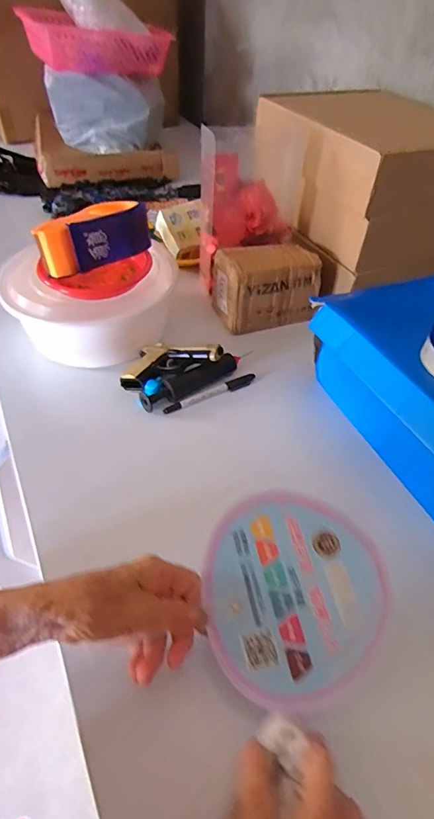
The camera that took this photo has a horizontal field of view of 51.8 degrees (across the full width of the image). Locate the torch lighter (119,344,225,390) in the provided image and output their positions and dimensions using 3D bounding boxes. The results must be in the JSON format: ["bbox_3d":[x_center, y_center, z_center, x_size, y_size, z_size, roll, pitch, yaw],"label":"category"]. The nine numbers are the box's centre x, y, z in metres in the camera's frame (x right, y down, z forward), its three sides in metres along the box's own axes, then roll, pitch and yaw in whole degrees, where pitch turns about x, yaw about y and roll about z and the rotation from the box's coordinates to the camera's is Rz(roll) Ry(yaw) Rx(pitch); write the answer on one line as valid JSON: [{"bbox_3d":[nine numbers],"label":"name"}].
[{"bbox_3d":[-0.062,-0.067,0.592,0.134,0.019,0.065,-17,48,-1],"label":"torch lighter"}]

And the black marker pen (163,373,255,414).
[{"bbox_3d":[-0.007,-0.021,0.586,0.134,0.007,0.015,-23,52,-22],"label":"black marker pen"}]

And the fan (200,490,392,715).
[{"bbox_3d":[0.060,0.145,0.365,0.153,0.008,0.148,1,58,-1],"label":"fan"}]

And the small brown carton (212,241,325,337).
[{"bbox_3d":[0.073,-0.195,0.687,0.153,0.098,0.094,-14,49,-15],"label":"small brown carton"}]

